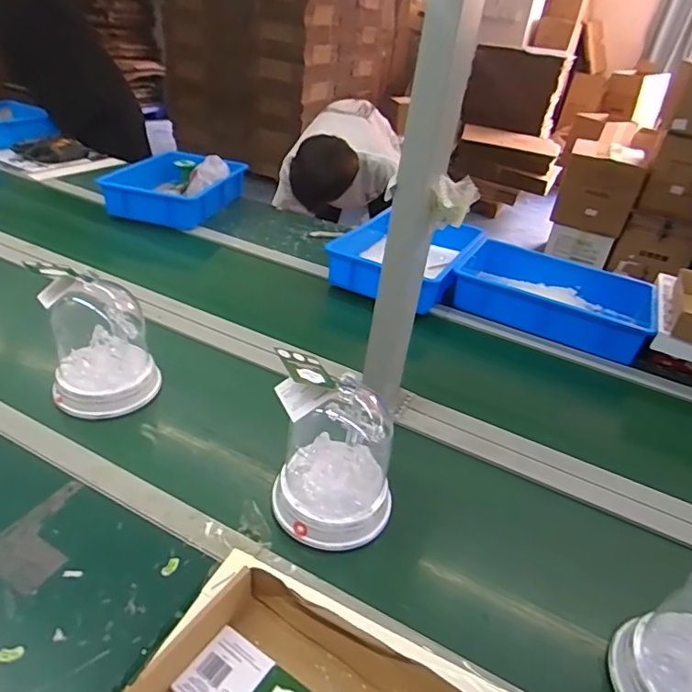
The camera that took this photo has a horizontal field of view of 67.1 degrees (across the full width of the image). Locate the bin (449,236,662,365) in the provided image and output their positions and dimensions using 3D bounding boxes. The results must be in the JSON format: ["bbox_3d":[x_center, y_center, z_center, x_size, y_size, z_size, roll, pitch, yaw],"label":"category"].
[{"bbox_3d":[0.472,-0.116,1.198,0.407,0.079,0.273,20,35,19],"label":"bin"}]

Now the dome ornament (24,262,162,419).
[{"bbox_3d":[-0.369,-0.007,0.786,0.144,0.210,0.125,-7,36,-21],"label":"dome ornament"}]

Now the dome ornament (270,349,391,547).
[{"bbox_3d":[-0.013,0.127,0.633,0.140,0.207,0.130,6,33,-2],"label":"dome ornament"}]

